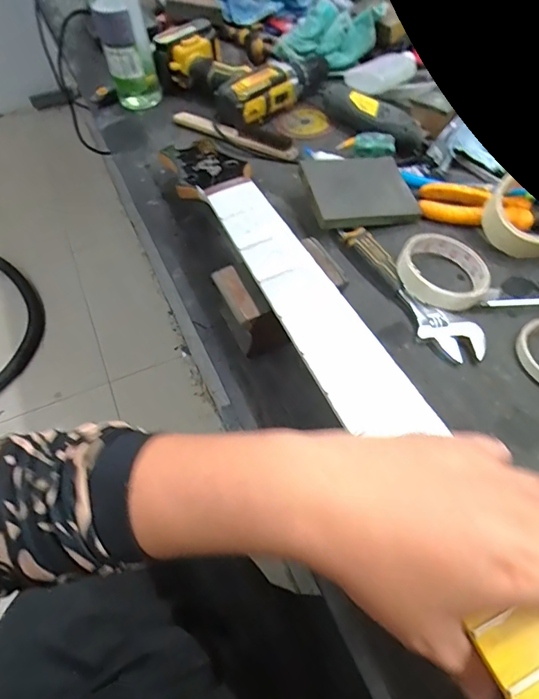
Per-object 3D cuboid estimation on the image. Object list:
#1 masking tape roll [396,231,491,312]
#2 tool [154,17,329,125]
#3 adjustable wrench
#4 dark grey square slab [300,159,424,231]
[{"bbox_3d":[0.170,-0.078,0.437,0.084,0.031,0.089,-2,55,2],"label":"masking tape roll"},{"bbox_3d":[-0.042,-0.424,0.661,0.195,0.065,0.183,38,65,26],"label":"tool"},{"bbox_3d":[0.129,-0.057,0.433,0.047,0.016,0.187,-30,58,-16],"label":"adjustable wrench"},{"bbox_3d":[0.100,-0.180,0.501,0.119,0.014,0.096,-9,62,-13],"label":"dark grey square slab"}]

